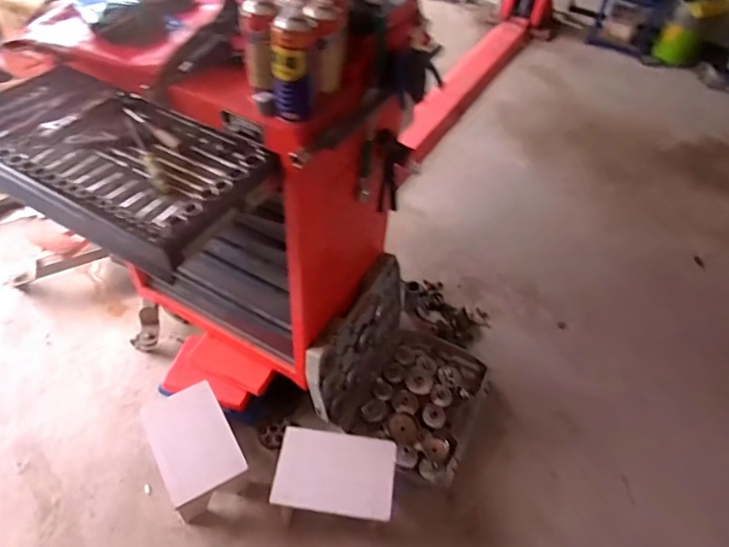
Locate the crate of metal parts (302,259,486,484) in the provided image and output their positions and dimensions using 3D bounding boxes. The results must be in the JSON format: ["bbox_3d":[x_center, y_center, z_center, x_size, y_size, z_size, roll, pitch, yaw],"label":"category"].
[{"bbox_3d":[0.151,0.280,1.562,0.456,0.362,0.548,24,50,15],"label":"crate of metal parts"}]

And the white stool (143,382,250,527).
[{"bbox_3d":[-0.472,0.501,1.412,0.195,0.211,0.277,-23,55,-24],"label":"white stool"}]

